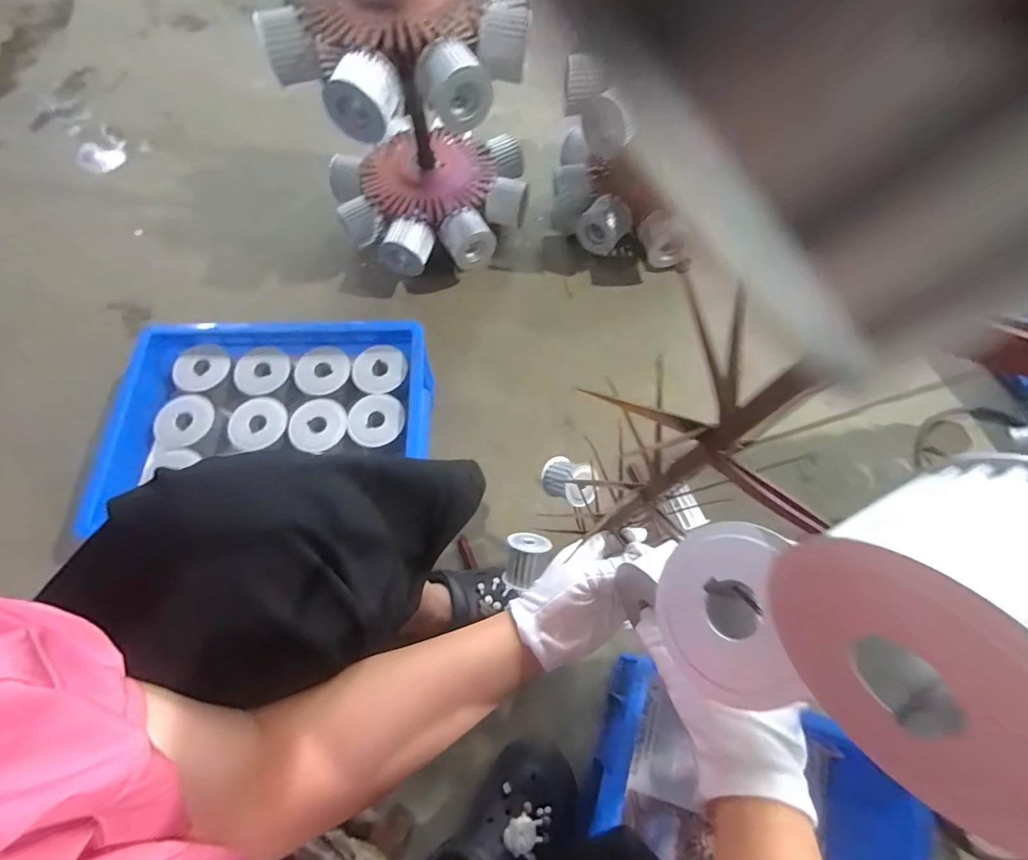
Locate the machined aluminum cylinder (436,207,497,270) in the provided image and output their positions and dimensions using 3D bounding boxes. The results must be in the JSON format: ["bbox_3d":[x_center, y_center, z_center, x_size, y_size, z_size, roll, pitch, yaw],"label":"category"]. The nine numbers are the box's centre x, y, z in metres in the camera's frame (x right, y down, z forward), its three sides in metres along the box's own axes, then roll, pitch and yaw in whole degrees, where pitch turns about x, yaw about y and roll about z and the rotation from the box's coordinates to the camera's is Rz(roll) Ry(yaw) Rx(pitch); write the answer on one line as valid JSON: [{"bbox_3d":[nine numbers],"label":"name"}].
[{"bbox_3d":[-0.081,-0.332,0.796,0.079,0.079,0.064,-34,72,-13],"label":"machined aluminum cylinder"}]

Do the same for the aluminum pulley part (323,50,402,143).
[{"bbox_3d":[-0.186,-0.412,0.568,0.071,0.076,0.069,28,70,11],"label":"aluminum pulley part"}]

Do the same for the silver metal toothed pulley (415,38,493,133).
[{"bbox_3d":[-0.079,-0.435,0.571,0.081,0.077,0.078,-23,69,-9],"label":"silver metal toothed pulley"}]

